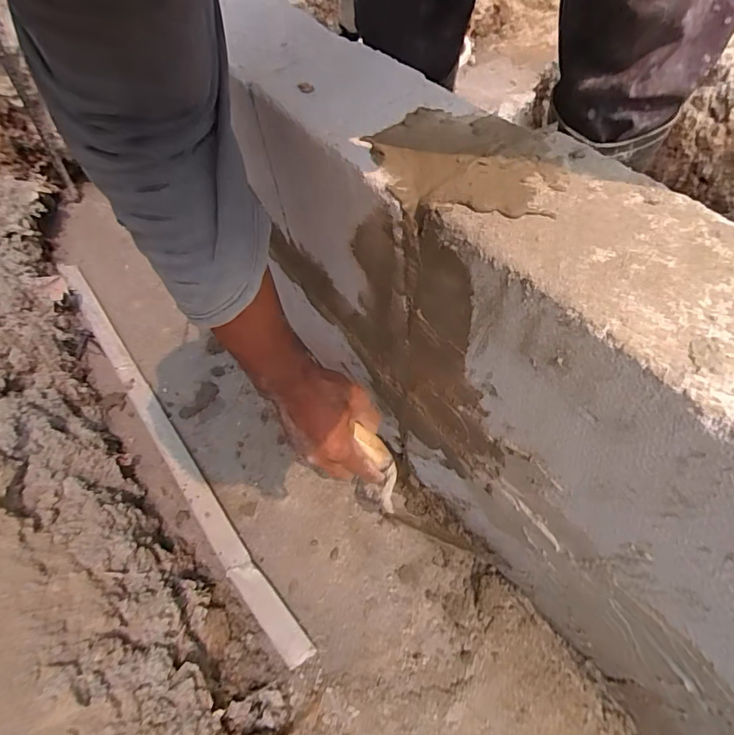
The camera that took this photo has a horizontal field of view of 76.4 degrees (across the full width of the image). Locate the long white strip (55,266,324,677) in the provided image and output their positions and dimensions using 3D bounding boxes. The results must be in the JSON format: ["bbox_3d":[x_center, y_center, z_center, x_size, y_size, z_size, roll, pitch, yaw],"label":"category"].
[{"bbox_3d":[-0.310,0.069,0.675,0.035,0.025,0.779,-34,60,-18],"label":"long white strip"}]

